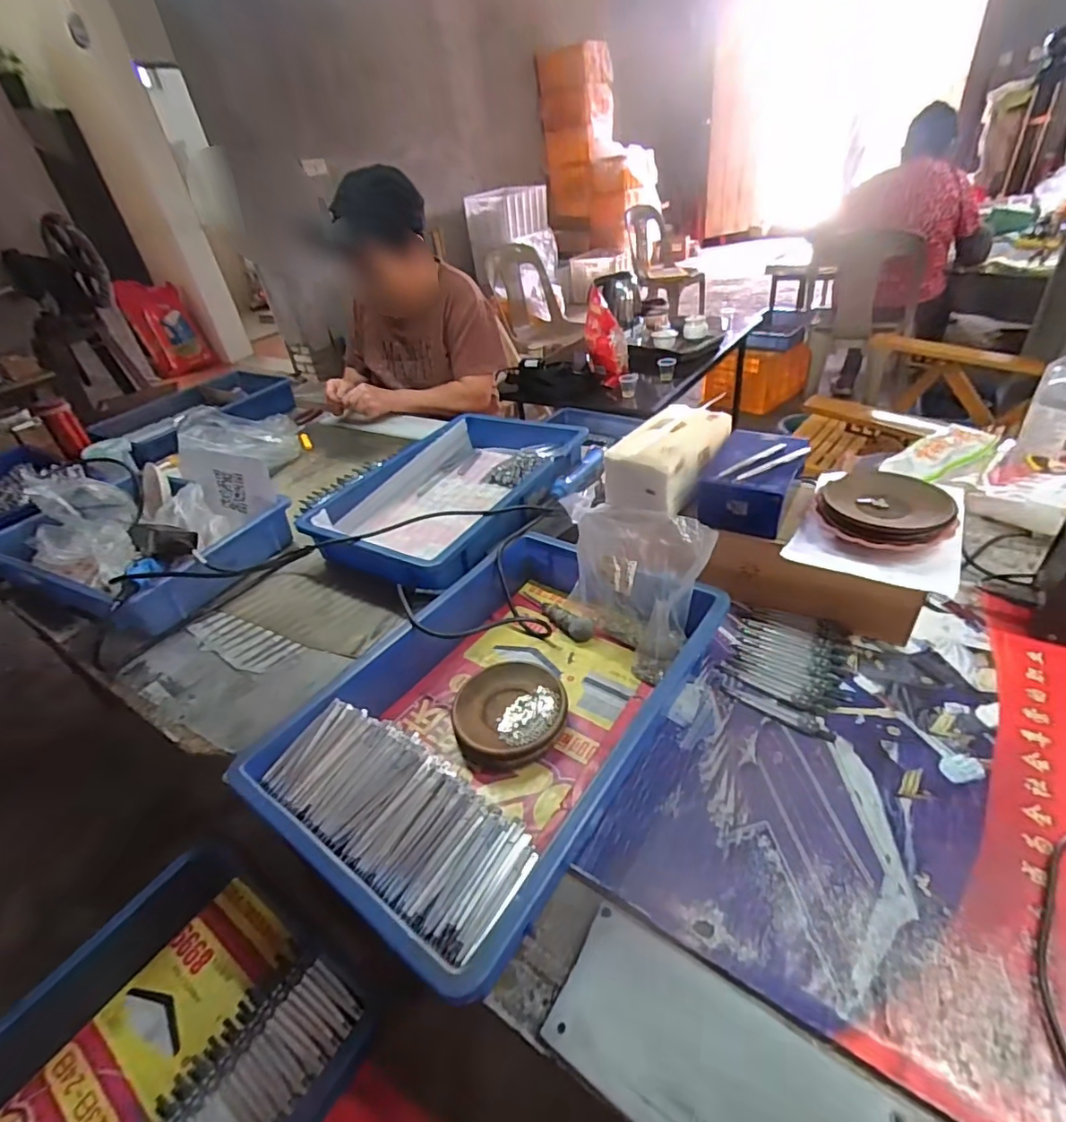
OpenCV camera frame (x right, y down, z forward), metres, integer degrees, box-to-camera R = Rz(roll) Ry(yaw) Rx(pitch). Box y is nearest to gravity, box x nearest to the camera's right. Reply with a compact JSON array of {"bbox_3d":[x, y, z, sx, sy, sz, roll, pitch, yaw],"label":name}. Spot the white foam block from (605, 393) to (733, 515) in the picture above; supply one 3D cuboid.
[{"bbox_3d":[0.175,-0.135,0.690,0.094,0.082,0.160,26,48,38],"label":"white foam block"}]

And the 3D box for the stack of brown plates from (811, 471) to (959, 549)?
[{"bbox_3d":[0.372,-0.052,0.584,0.103,0.047,0.119,-21,38,-16],"label":"stack of brown plates"}]

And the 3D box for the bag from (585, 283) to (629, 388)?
[{"bbox_3d":[0.211,-0.665,1.633,0.104,0.265,0.126,-29,26,0],"label":"bag"}]

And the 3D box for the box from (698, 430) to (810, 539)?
[{"bbox_3d":[0.263,-0.097,0.652,0.101,0.066,0.142,12,41,26],"label":"box"}]

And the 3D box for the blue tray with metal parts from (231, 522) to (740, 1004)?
[{"bbox_3d":[-0.028,0.137,0.545,0.285,0.081,0.420,19,45,33],"label":"blue tray with metal parts"}]

